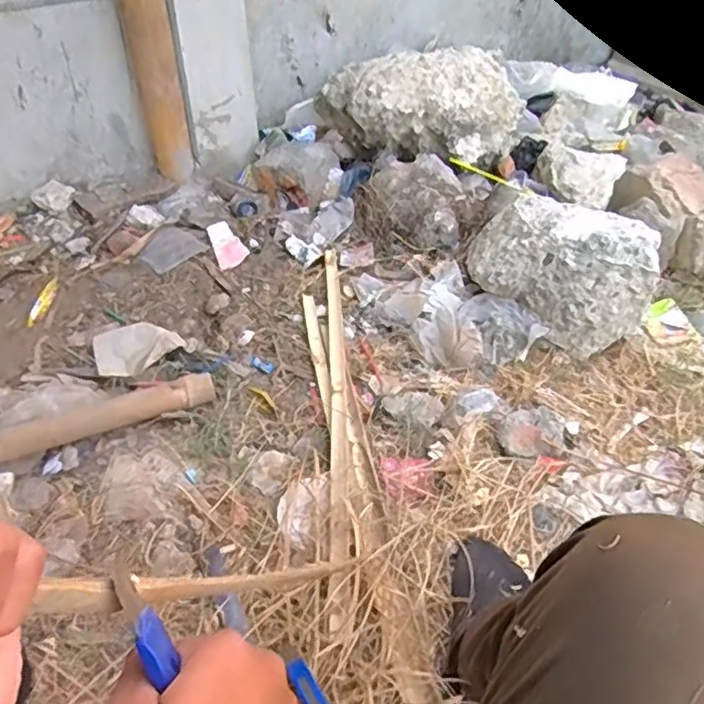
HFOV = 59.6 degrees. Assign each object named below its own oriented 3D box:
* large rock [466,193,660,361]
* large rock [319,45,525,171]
[{"bbox_3d":[0.363,-0.173,1.165,0.178,0.197,0.385,-27,51,-27],"label":"large rock"},{"bbox_3d":[0.152,-0.601,1.477,0.490,0.187,0.230,14,44,15],"label":"large rock"}]

